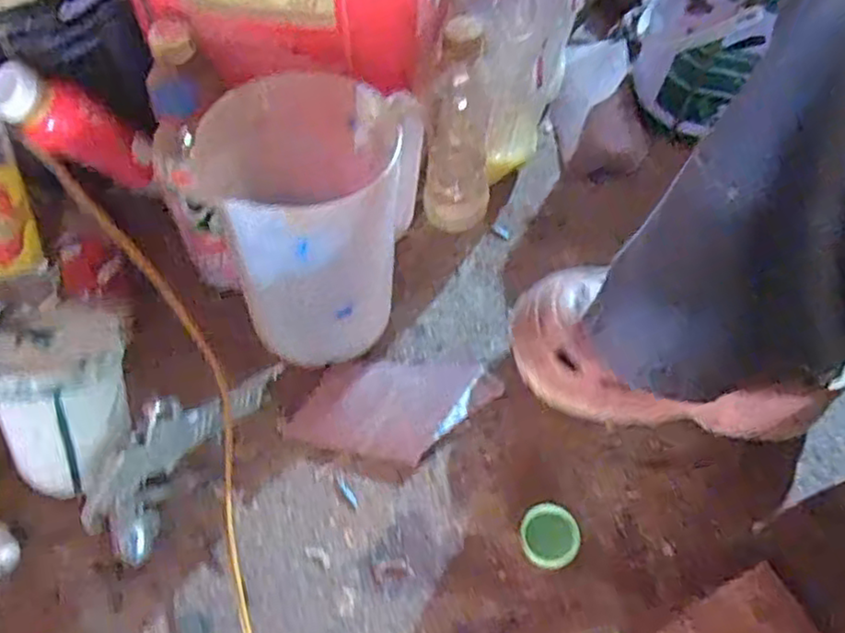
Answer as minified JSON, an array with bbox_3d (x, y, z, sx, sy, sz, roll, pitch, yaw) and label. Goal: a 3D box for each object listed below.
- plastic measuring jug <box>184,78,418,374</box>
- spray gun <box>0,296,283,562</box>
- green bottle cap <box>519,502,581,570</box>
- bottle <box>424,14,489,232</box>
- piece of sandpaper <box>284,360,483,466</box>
[{"bbox_3d":[-0.081,-0.070,0.520,0.162,0.168,0.139,-3,60,-5],"label":"plastic measuring jug"},{"bbox_3d":[-0.218,0.053,0.489,0.132,0.151,0.167,27,62,15],"label":"spray gun"},{"bbox_3d":[0.096,0.166,0.513,0.043,0.016,0.046,0,58,-1],"label":"green bottle cap"},{"bbox_3d":[0.033,-0.162,0.608,0.064,0.203,0.054,4,59,2],"label":"bottle"},{"bbox_3d":[-0.029,0.069,0.554,0.133,0.017,0.094,10,59,5],"label":"piece of sandpaper"}]

